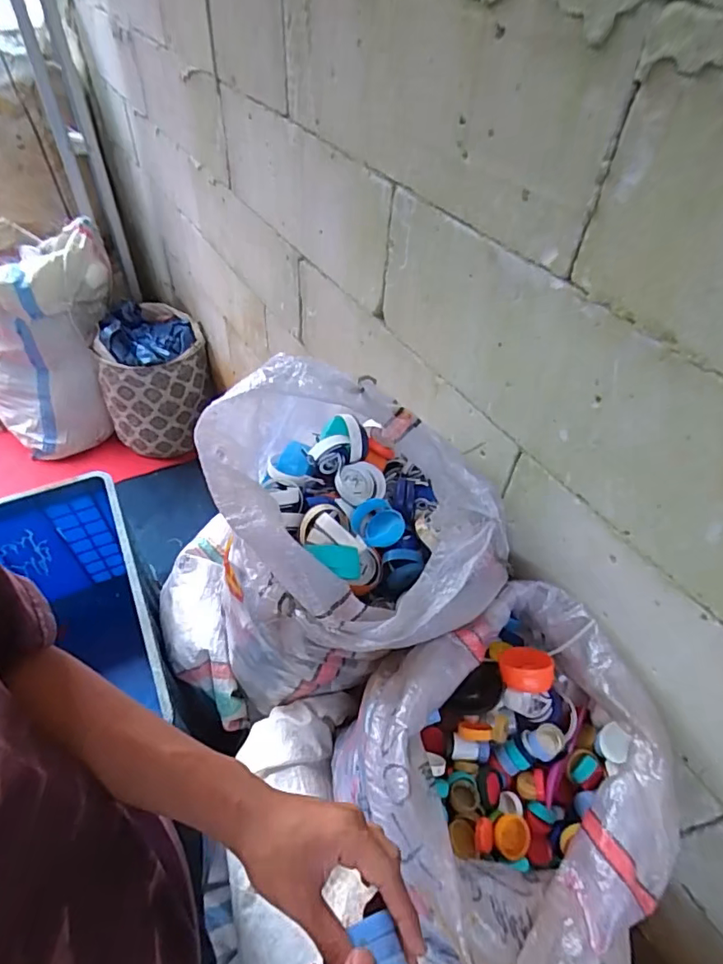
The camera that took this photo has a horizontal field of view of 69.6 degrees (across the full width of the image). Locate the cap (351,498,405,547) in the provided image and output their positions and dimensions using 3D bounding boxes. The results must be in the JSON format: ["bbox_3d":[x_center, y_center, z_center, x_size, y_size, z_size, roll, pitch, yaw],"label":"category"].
[{"bbox_3d":[0.024,0.059,0.701,0.061,0.042,0.065,2,48,-2],"label":"cap"}]

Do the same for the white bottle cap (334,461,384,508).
[{"bbox_3d":[-0.001,0.002,0.727,0.068,0.030,0.057,-20,85,-11],"label":"white bottle cap"}]

